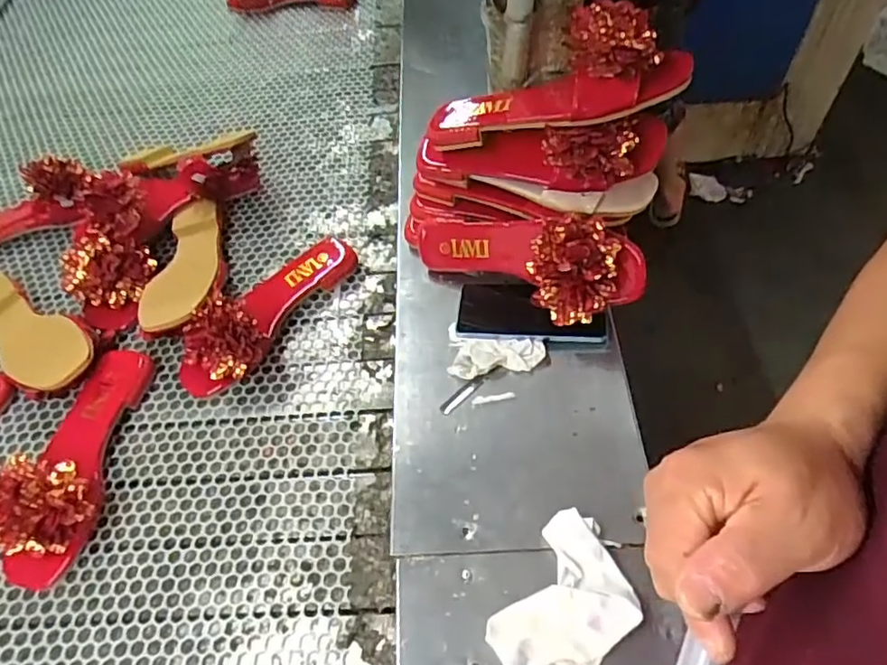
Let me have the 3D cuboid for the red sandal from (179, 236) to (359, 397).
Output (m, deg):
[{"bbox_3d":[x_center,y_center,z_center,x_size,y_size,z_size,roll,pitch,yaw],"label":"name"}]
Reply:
[{"bbox_3d":[-0.214,-0.042,0.693,0.111,0.075,0.255,22,60,18],"label":"red sandal"}]

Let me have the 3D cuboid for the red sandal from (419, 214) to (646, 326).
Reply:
[{"bbox_3d":[0.077,-0.084,0.633,0.256,0.090,0.079,18,57,35],"label":"red sandal"}]

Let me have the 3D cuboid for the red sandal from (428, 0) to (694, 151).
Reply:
[{"bbox_3d":[0.098,-0.237,0.561,0.245,0.075,0.081,-6,52,29],"label":"red sandal"}]

